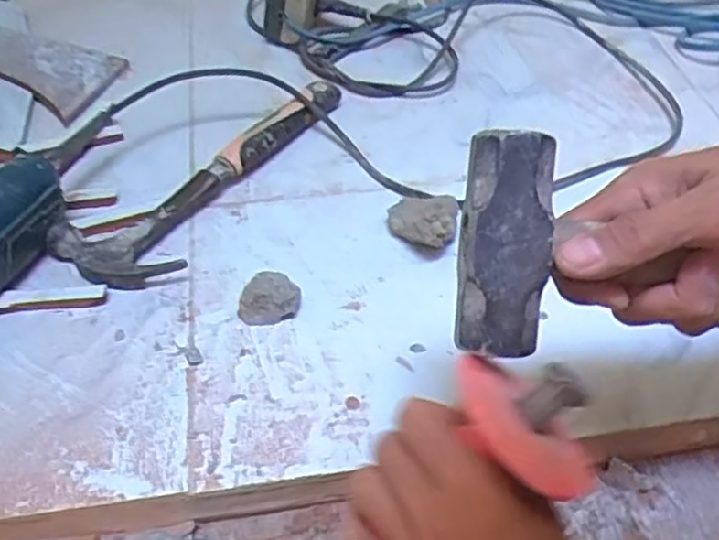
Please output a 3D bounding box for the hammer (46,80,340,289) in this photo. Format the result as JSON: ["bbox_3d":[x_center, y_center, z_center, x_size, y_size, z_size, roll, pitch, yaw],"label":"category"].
[{"bbox_3d":[-0.105,-0.075,0.577,0.087,0.029,0.288,37,58,26],"label":"hammer"}]

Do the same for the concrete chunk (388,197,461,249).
[{"bbox_3d":[0.049,-0.039,0.546,0.054,0.037,0.056,7,50,4],"label":"concrete chunk"}]

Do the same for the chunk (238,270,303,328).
[{"bbox_3d":[-0.066,0.018,0.501,0.043,0.025,0.037,-12,51,-11],"label":"chunk"}]

